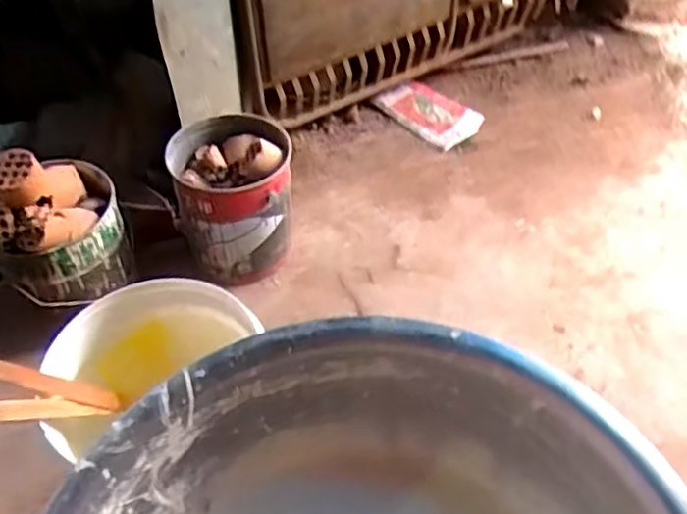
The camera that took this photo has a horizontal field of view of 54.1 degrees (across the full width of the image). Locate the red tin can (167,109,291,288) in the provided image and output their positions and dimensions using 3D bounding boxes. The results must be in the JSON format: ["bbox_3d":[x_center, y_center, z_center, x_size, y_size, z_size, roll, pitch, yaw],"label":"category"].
[{"bbox_3d":[-0.276,-0.159,1.704,0.276,0.335,0.301,-1,49,1],"label":"red tin can"}]

